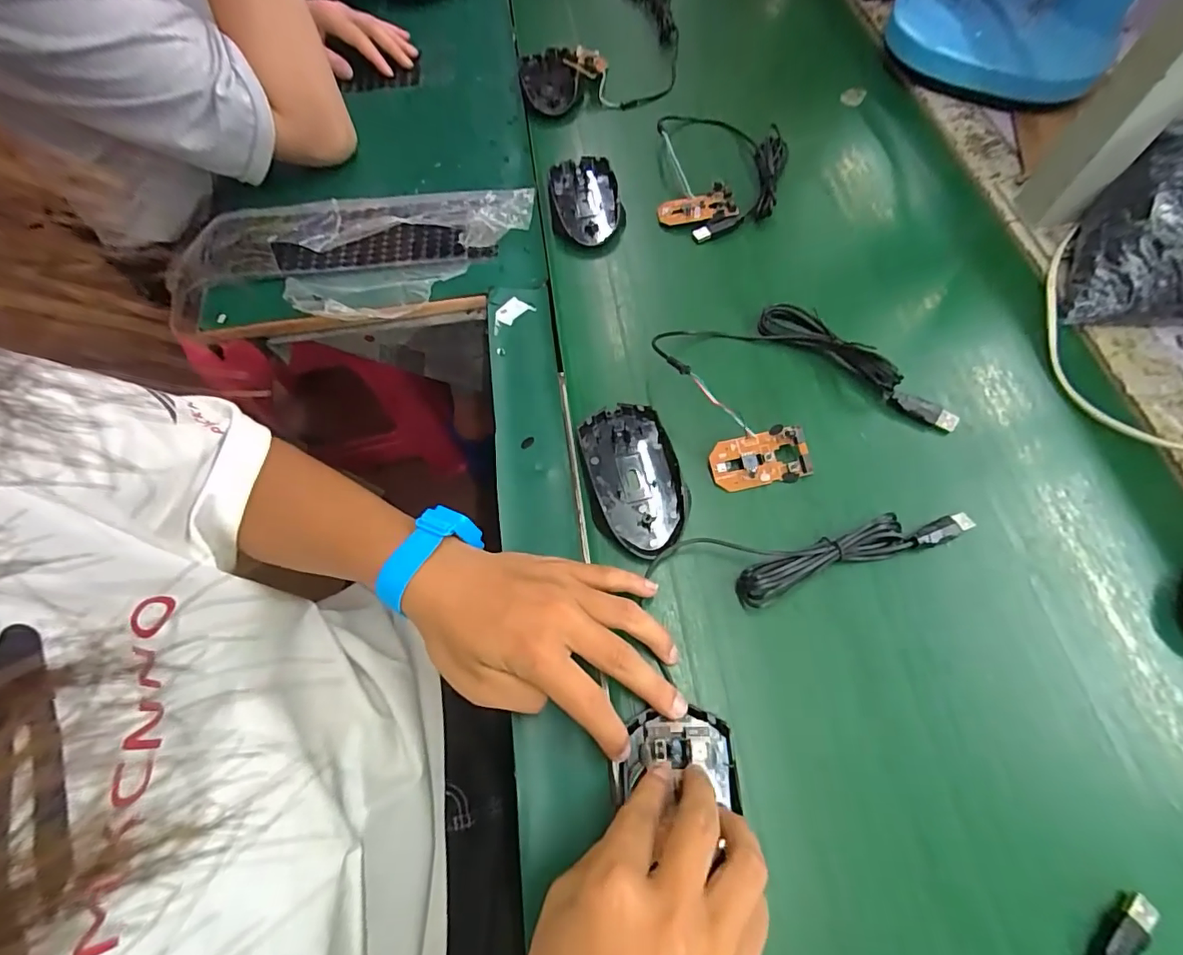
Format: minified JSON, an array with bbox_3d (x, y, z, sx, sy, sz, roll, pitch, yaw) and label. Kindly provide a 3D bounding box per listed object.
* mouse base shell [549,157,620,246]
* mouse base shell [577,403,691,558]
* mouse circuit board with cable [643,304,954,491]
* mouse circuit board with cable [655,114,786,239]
[{"bbox_3d":[-0.005,-0.260,0.486,0.061,0.020,0.104,-7,64,-2],"label":"mouse base shell"},{"bbox_3d":[0.030,-0.002,0.359,0.059,0.014,0.109,-14,64,-5],"label":"mouse base shell"},{"bbox_3d":[0.149,-0.075,0.380,0.179,0.028,0.143,-18,65,-7],"label":"mouse circuit board with cable"},{"bbox_3d":[0.124,-0.291,0.493,0.121,0.028,0.174,1,64,2],"label":"mouse circuit board with cable"}]

